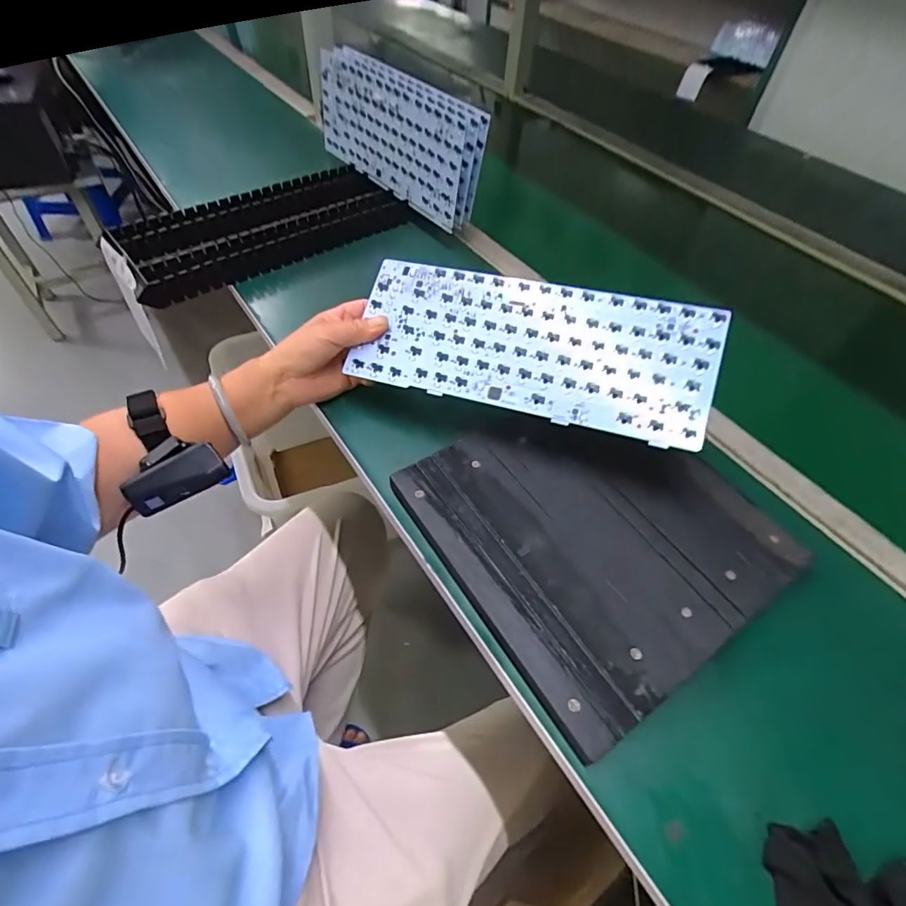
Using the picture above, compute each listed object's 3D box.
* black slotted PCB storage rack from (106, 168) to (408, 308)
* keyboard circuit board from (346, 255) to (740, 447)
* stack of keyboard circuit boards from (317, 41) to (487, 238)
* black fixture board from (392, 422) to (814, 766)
[{"bbox_3d":[-0.239,-0.288,0.621,0.352,0.034,0.140,-33,60,-26],"label":"black slotted PCB storage rack"},{"bbox_3d":[0.062,-0.094,0.420,0.303,0.006,0.119,15,78,16],"label":"keyboard circuit board"},{"bbox_3d":[-0.084,-0.423,0.638,0.038,0.143,0.309,-30,60,-35],"label":"stack of keyboard circuit boards"},{"bbox_3d":[0.118,0.051,0.392,0.249,0.016,0.239,-27,60,-21],"label":"black fixture board"}]

